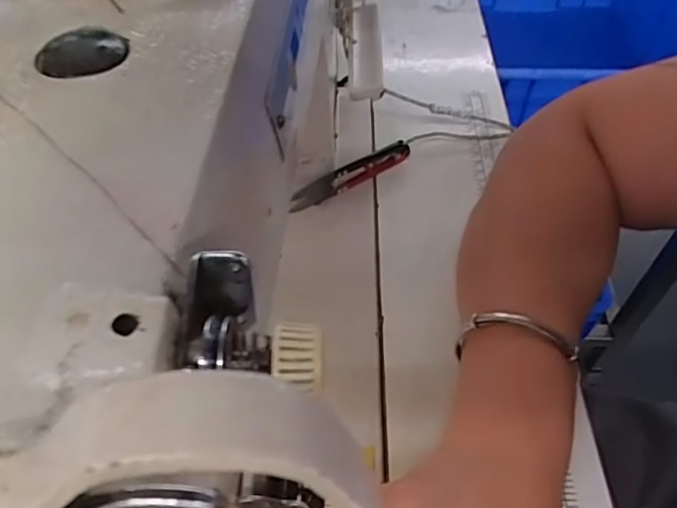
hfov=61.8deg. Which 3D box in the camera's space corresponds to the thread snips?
[{"bbox_3d":[0.010,-0.057,0.419,0.106,0.025,0.008,-31,58,-22],"label":"thread snips"}]

